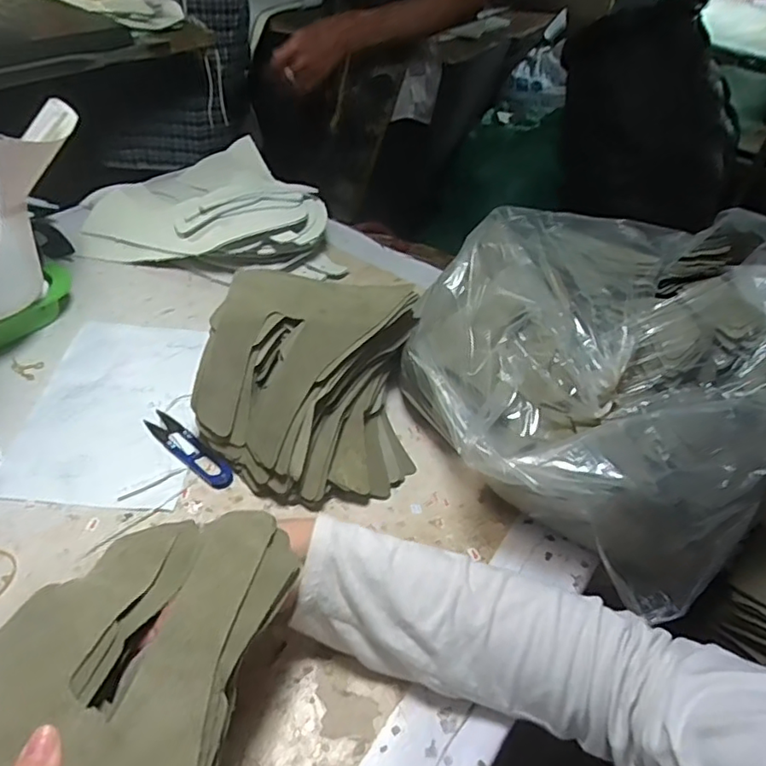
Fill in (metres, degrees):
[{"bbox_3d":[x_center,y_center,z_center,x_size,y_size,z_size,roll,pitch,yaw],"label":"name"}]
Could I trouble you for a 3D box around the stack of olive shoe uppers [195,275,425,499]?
[{"bbox_3d":[-0.060,0.003,0.485,0.169,0.107,0.159,4,45,-3],"label":"stack of olive shoe uppers"}]

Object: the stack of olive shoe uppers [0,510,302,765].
[{"bbox_3d":[-0.126,0.149,0.291,0.124,0.068,0.183,13,45,10],"label":"stack of olive shoe uppers"}]

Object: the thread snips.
[{"bbox_3d":[-0.162,0.054,0.495,0.103,0.005,0.024,34,51,25],"label":"thread snips"}]

